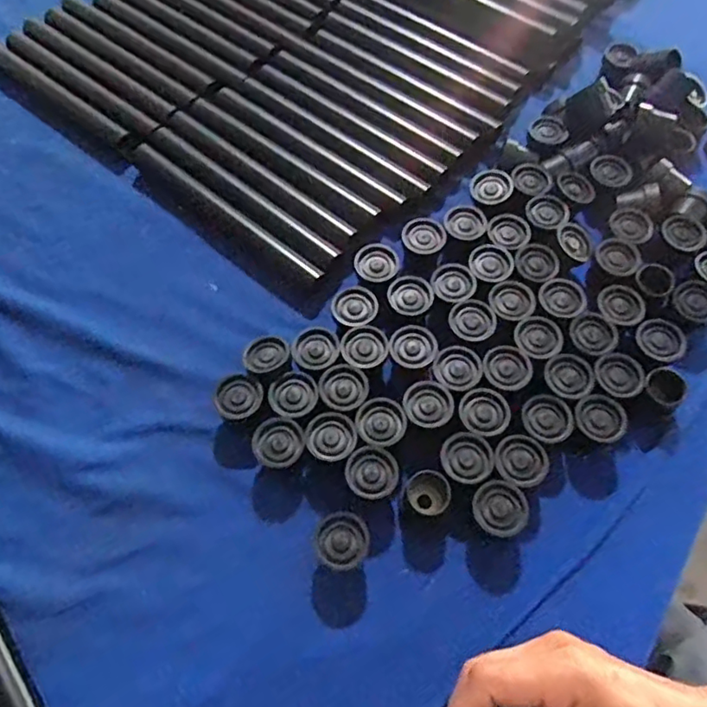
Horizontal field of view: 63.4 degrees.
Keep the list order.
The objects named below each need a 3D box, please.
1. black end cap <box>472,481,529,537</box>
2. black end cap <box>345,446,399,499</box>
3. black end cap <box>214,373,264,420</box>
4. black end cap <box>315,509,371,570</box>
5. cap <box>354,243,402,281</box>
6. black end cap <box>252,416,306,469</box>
[{"bbox_3d":[0.098,0.106,0.387,0.034,0.024,0.035,0,63,0],"label":"black end cap"},{"bbox_3d":[0.013,0.085,0.398,0.035,0.026,0.035,0,63,0],"label":"black end cap"},{"bbox_3d":[-0.082,0.035,0.426,0.034,0.027,0.034,0,63,0],"label":"black end cap"},{"bbox_3d":[-0.006,0.124,0.376,0.034,0.030,0.035,0,63,0],"label":"black end cap"},{"bbox_3d":[0.020,-0.074,0.468,0.036,0.012,0.031,-13,64,-7],"label":"cap"},{"bbox_3d":[-0.052,0.066,0.409,0.035,0.023,0.035,0,63,0],"label":"black end cap"}]

